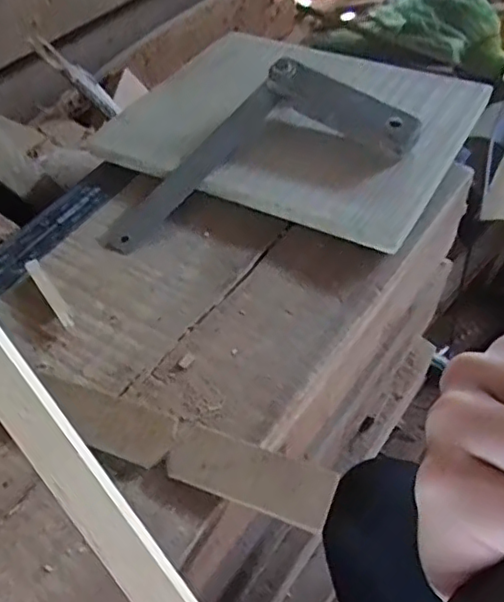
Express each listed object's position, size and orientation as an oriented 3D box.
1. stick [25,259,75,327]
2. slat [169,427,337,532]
[{"bbox_3d":[-0.162,-0.008,0.483,0.012,0.004,0.081,-30,55,-18],"label":"stick"},{"bbox_3d":[-0.001,0.107,0.374,0.100,0.011,0.036,16,55,17],"label":"slat"}]

